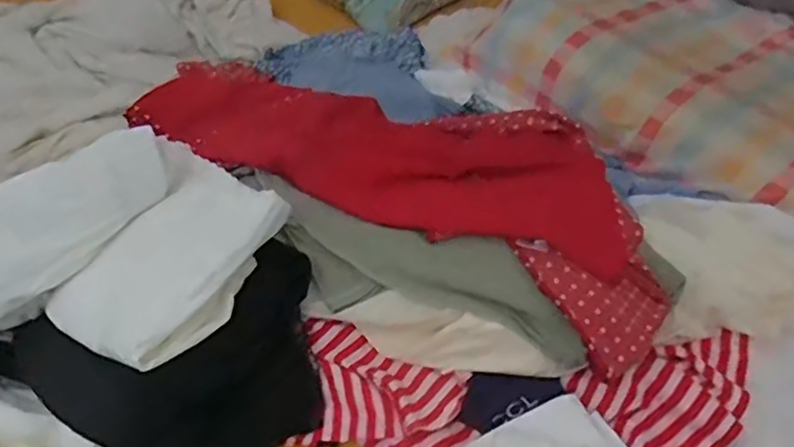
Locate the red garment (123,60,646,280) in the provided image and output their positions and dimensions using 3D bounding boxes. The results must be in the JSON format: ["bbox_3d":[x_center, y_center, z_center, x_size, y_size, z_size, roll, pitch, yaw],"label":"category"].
[{"bbox_3d":[-0.034,-0.091,0.719,0.580,0.056,0.223,12,51,12],"label":"red garment"}]

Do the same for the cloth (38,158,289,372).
[{"bbox_3d":[-0.204,0.037,0.605,0.171,0.047,0.205,21,62,39],"label":"cloth"}]

